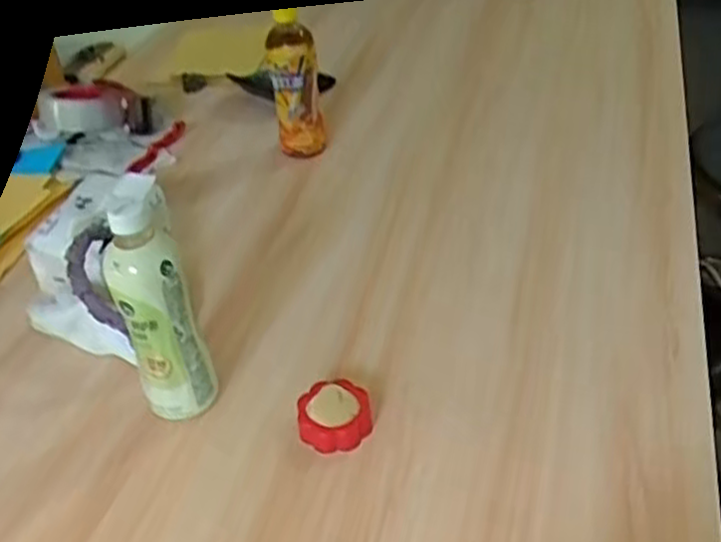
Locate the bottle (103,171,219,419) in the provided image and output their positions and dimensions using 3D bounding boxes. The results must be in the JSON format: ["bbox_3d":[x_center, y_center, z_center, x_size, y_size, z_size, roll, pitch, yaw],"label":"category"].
[{"bbox_3d":[-0.170,0.039,0.649,0.065,0.216,0.052,-22,41,-21],"label":"bottle"}]

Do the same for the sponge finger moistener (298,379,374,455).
[{"bbox_3d":[-0.023,0.128,0.683,0.063,0.027,0.063,-3,38,2],"label":"sponge finger moistener"}]

